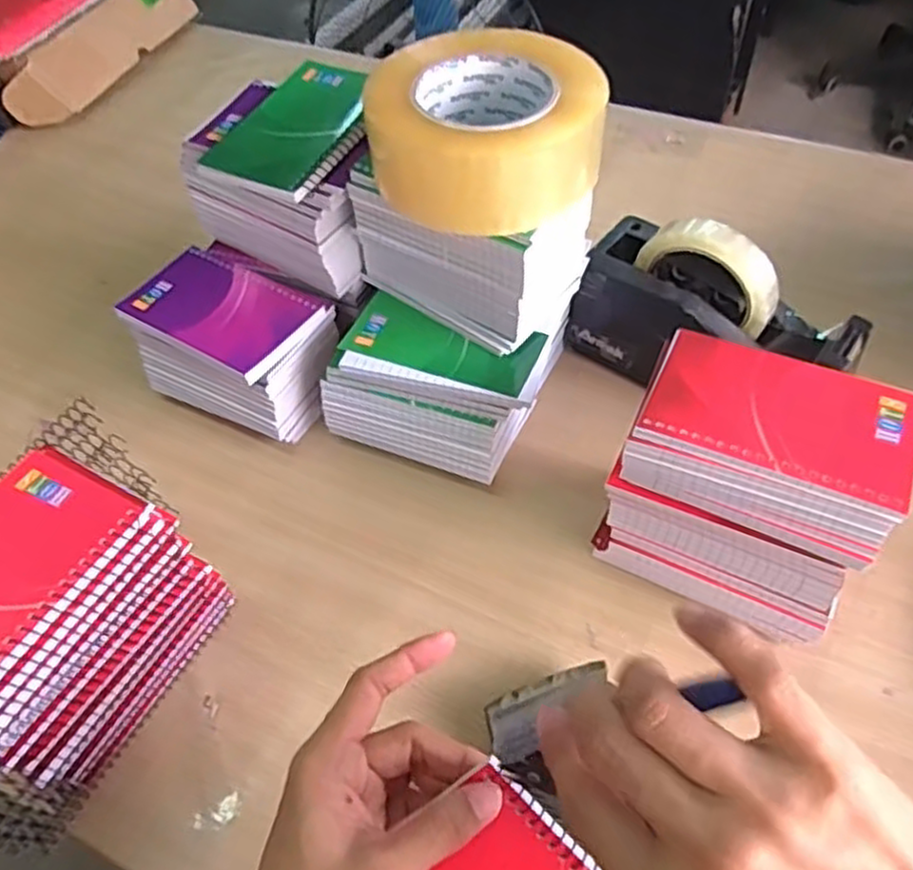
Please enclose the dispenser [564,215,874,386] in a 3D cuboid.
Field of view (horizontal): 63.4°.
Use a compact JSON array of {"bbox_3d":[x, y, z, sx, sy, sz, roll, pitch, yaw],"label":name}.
[{"bbox_3d":[0.184,-0.084,0.531,0.192,0.130,0.077,24,58,20],"label":"dispenser"}]

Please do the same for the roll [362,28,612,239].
[{"bbox_3d":[0.014,-0.171,0.415,0.113,0.058,0.111,-2,53,2],"label":"roll"}]

